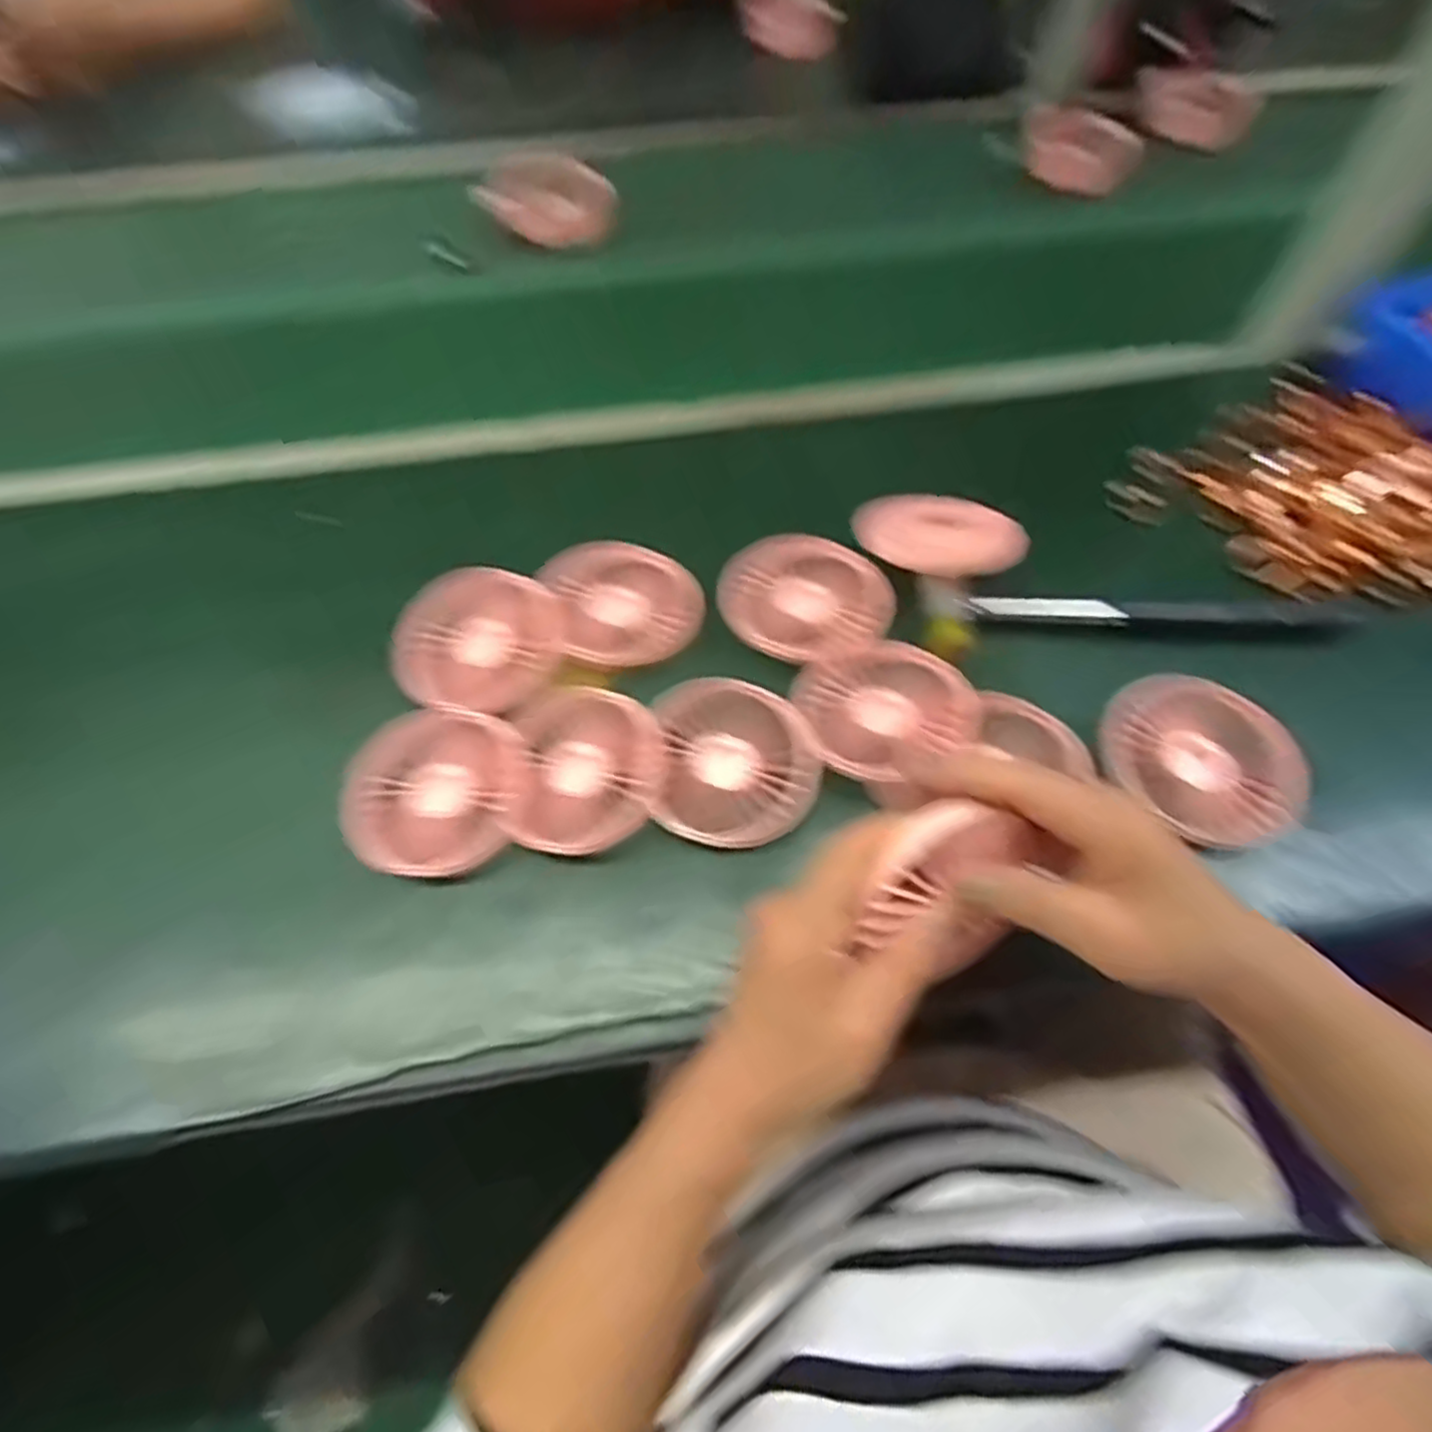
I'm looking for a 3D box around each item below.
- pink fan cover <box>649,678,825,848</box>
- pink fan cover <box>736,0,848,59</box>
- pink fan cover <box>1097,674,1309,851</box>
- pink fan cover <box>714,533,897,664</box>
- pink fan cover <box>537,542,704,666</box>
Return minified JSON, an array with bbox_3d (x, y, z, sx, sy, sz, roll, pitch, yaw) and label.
[{"bbox_3d":[0.011,0.023,0.405,0.085,0.015,0.088,0,59,1],"label":"pink fan cover"},{"bbox_3d":[0.085,-0.802,0.883,0.120,0.059,0.023,8,60,5],"label":"pink fan cover"},{"bbox_3d":[0.257,0.021,0.406,0.099,0.017,0.083,39,67,21],"label":"pink fan cover"},{"bbox_3d":[0.050,-0.076,0.460,0.094,0.014,0.091,-18,61,-10],"label":"pink fan cover"},{"bbox_3d":[-0.053,-0.070,0.459,0.085,0.015,0.087,-19,61,-11],"label":"pink fan cover"}]

